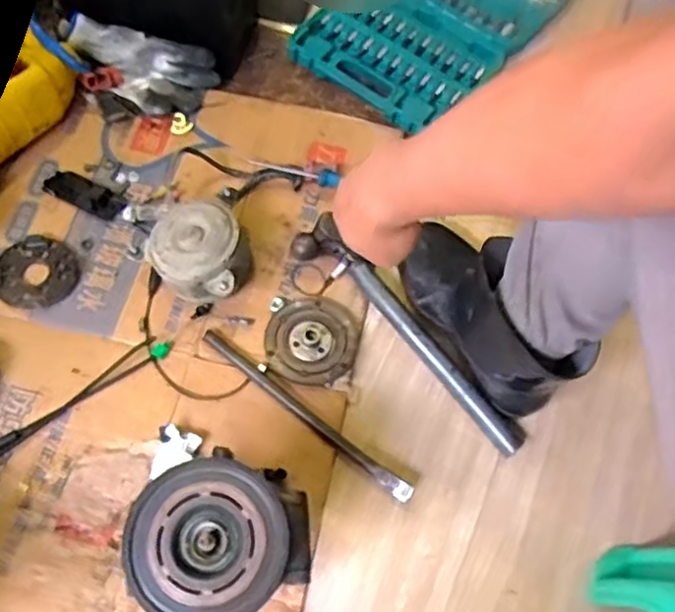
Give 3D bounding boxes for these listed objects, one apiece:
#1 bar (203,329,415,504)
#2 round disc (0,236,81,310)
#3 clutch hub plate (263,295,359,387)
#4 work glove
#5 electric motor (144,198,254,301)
[{"bbox_3d":[-0.035,0.109,0.702,0.269,0.019,0.017,37,69,12],"label":"bar"},{"bbox_3d":[-0.336,-0.039,0.760,0.086,0.020,0.087,1,66,-3],"label":"round disc"},{"bbox_3d":[-0.027,0.036,0.740,0.096,0.014,0.101,1,66,-3],"label":"clutch hub plate"},{"bbox_3d":[-0.250,-0.298,0.859,0.183,0.054,0.096,14,66,3],"label":"work glove"},{"bbox_3d":[-0.148,-0.062,0.742,0.108,0.080,0.105,1,65,-1],"label":"electric motor"}]

